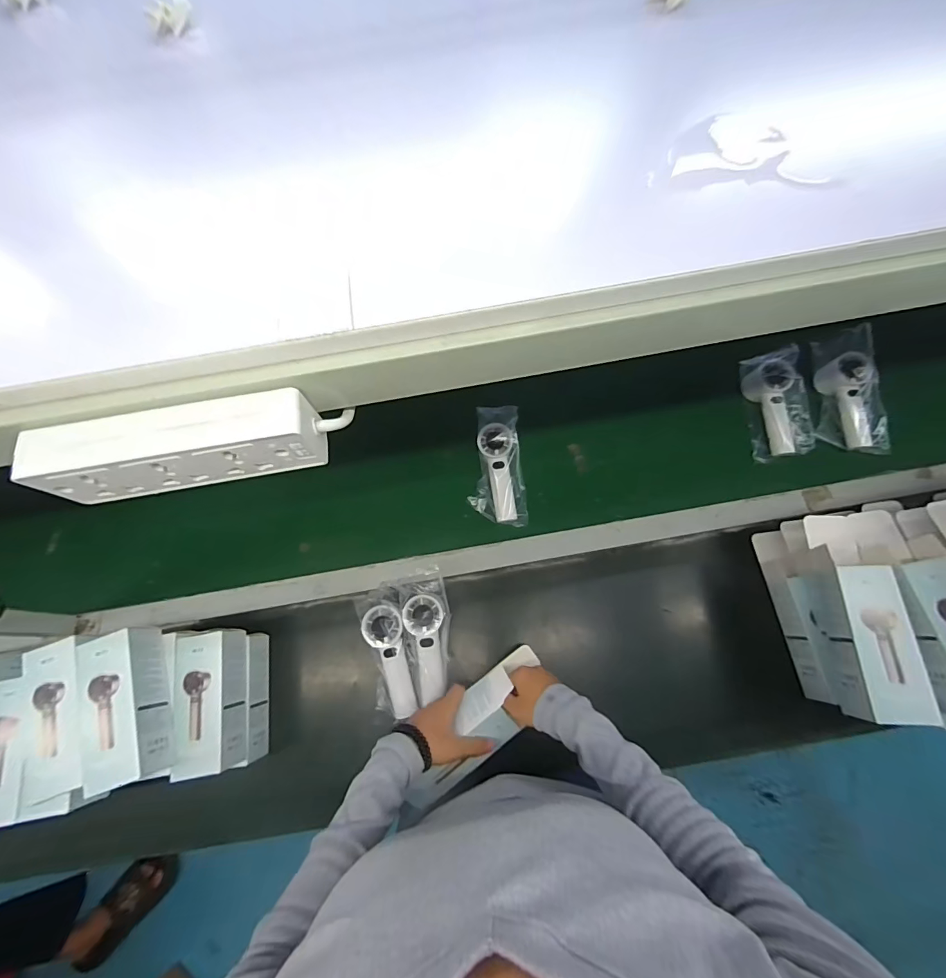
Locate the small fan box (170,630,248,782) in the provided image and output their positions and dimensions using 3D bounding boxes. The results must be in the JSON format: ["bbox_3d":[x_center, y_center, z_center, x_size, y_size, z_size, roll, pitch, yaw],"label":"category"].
[{"bbox_3d":[-0.336,0.272,0.549,0.058,0.061,0.161,-10,68,-1],"label":"small fan box"}]

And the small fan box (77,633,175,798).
[{"bbox_3d":[-0.402,0.252,0.497,0.068,0.061,0.161,-19,68,-4],"label":"small fan box"}]

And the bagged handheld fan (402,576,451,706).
[{"bbox_3d":[-0.066,0.212,0.623,0.070,0.052,0.172,-5,86,1],"label":"bagged handheld fan"}]

